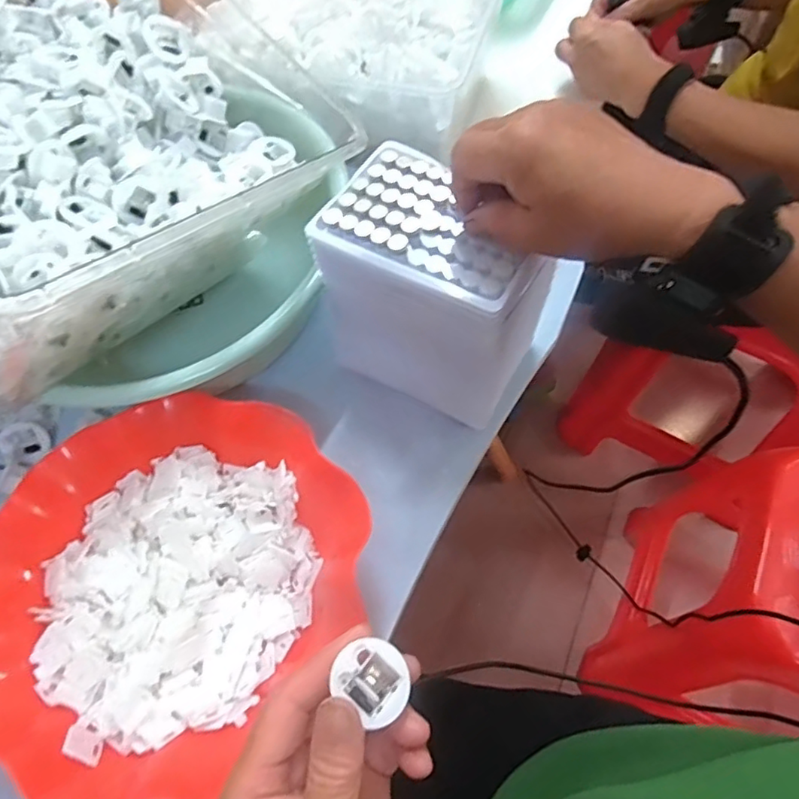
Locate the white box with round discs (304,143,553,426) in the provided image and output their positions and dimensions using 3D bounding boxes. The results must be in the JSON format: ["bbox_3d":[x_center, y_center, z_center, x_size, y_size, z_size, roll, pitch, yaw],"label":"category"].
[{"bbox_3d":[0.025,-0.072,0.394,0.135,0.131,0.093,26,65,16],"label":"white box with round discs"}]

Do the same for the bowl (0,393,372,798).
[{"bbox_3d":[-0.134,0.111,0.351,0.212,0.063,0.229,-1,60,2],"label":"bowl"}]

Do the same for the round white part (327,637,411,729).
[{"bbox_3d":[-0.013,0.118,0.239,0.027,0.012,0.028,-6,62,-21],"label":"round white part"}]

